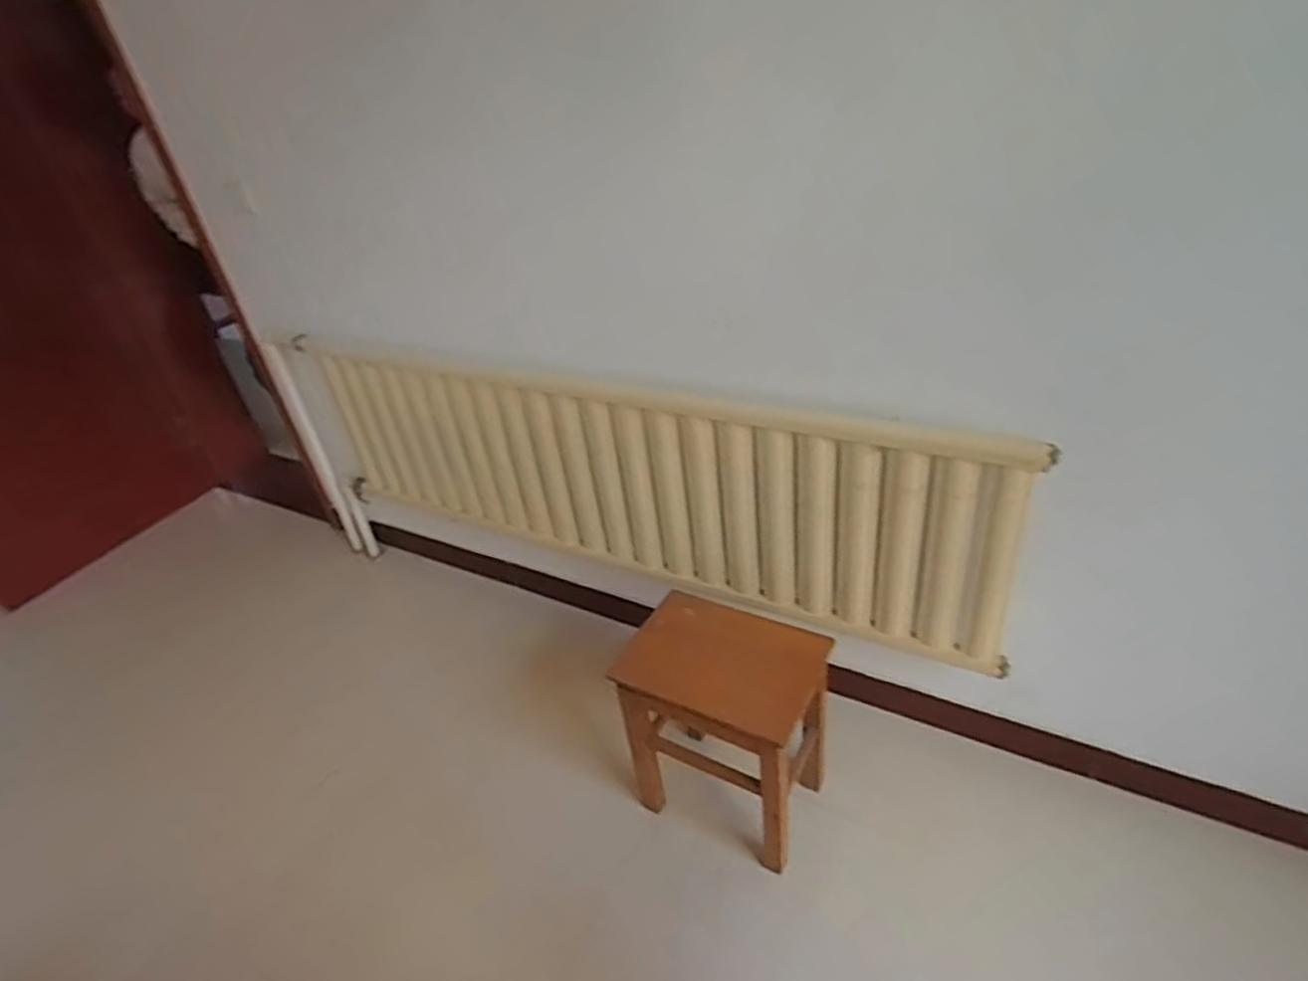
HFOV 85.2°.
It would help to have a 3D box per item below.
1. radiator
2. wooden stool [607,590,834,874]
[{"bbox_3d":[-0.218,-0.038,1.738,1.989,0.532,0.064,13,40,27],"label":"radiator"},{"bbox_3d":[0.125,0.458,1.408,0.363,0.389,0.234,12,39,25],"label":"wooden stool"}]

